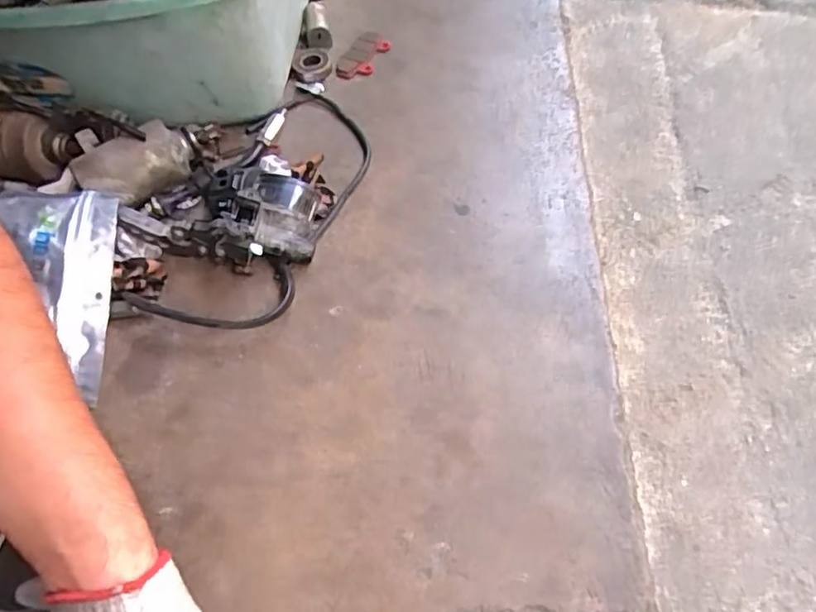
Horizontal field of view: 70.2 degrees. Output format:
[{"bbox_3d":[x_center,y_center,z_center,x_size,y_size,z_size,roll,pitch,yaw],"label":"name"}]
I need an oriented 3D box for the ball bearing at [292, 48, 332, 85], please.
[{"bbox_3d":[-0.103,-0.258,0.621,0.036,0.013,0.039,-33,67,-19],"label":"ball bearing"}]

